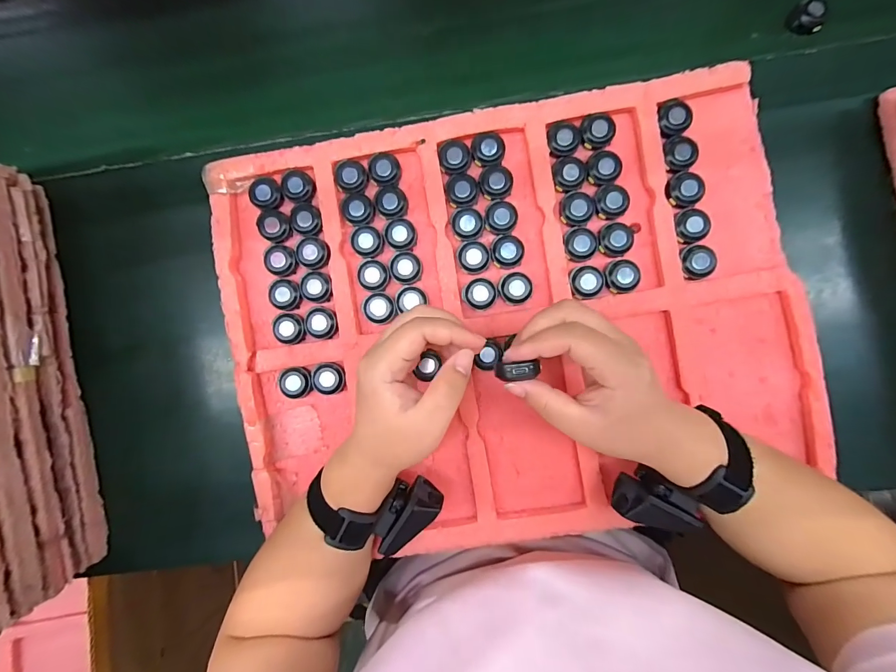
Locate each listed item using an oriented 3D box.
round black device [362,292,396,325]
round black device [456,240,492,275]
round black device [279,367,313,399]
[{"bbox_3d":[-0.063,-0.025,0.341,0.029,0.013,0.029,0,86,3],"label":"round black device"},{"bbox_3d":[0.023,-0.072,0.345,0.029,0.009,0.028,0,86,3],"label":"round black device"},{"bbox_3d":[-0.140,0.043,0.346,0.028,0.010,0.029,0,94,1],"label":"round black device"}]

